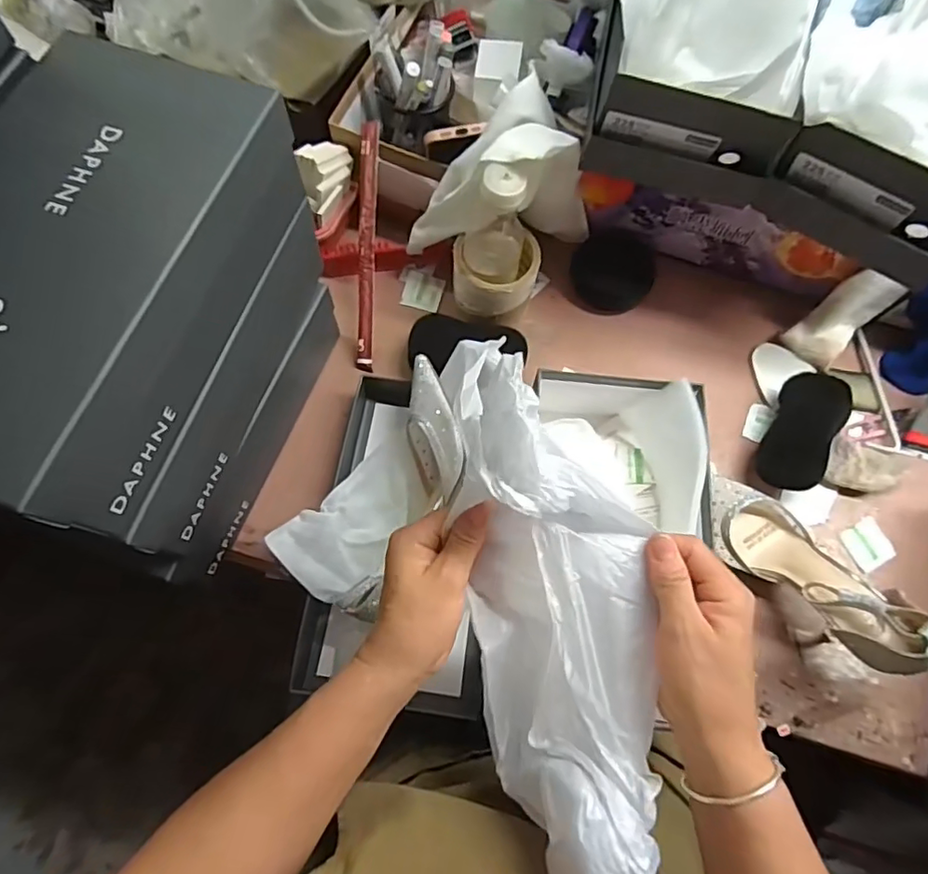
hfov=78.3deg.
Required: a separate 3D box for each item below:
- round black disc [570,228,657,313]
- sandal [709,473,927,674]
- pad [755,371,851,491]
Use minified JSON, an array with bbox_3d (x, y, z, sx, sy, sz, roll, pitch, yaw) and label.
[{"bbox_3d":[0.172,-0.193,0.660,0.091,0.009,0.091,1,95,13],"label":"round black disc"},{"bbox_3d":[0.305,0.103,0.508,0.084,0.141,0.199,-39,76,-14],"label":"sandal"},{"bbox_3d":[0.345,-0.006,0.578,0.062,0.014,0.121,22,85,26],"label":"pad"}]

